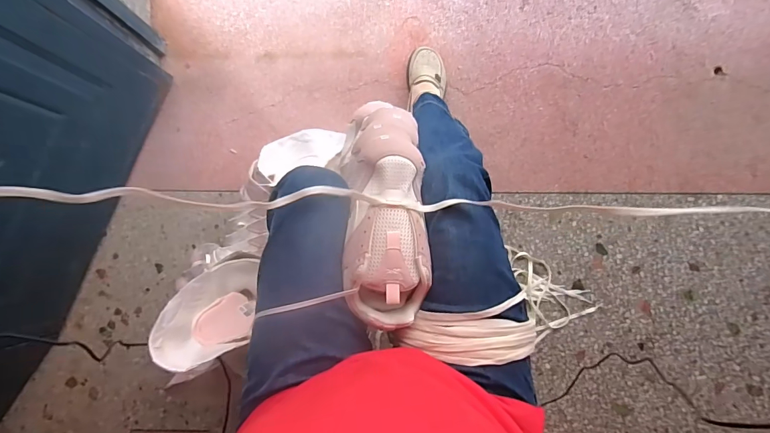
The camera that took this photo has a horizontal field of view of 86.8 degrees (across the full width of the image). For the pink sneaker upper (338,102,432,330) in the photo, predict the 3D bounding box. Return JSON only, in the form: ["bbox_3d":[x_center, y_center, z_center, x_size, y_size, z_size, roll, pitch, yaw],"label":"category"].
[{"bbox_3d":[-0.003,-0.022,0.531,0.105,0.105,0.315,-2,74,-1],"label":"pink sneaker upper"}]

